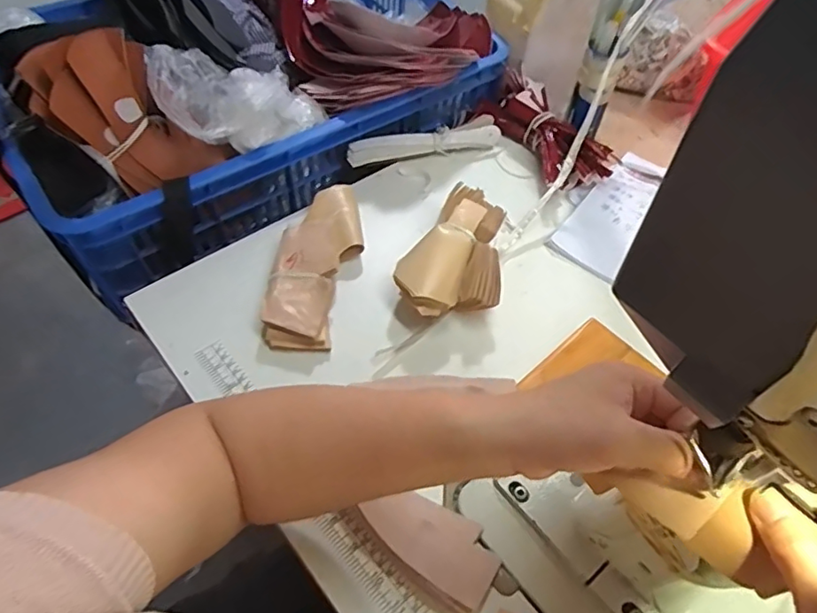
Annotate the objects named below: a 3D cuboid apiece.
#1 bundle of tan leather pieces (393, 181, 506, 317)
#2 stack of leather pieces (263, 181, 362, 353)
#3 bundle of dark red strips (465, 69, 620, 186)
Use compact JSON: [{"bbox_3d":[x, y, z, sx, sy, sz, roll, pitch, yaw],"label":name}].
[{"bbox_3d":[0.043,-0.052,0.570,0.101,0.061,0.142,9,55,2],"label":"bundle of tan leather pieces"},{"bbox_3d":[-0.095,-0.045,0.578,0.074,0.037,0.197,8,55,2],"label":"stack of leather pieces"},{"bbox_3d":[0.169,-0.225,0.710,0.081,0.057,0.216,-30,62,-22],"label":"bundle of dark red strips"}]

